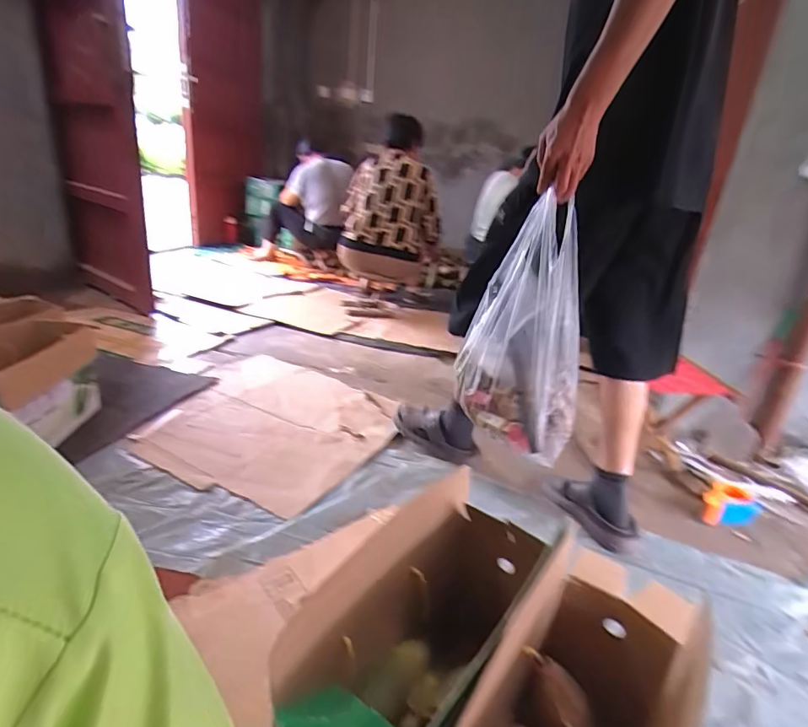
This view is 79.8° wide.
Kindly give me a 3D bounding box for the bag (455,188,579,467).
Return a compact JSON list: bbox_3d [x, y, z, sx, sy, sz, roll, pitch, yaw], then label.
[{"bbox_3d":[0.204,-0.078,0.878,0.135,0.395,0.264,-12,28,-38],"label":"bag"}]

